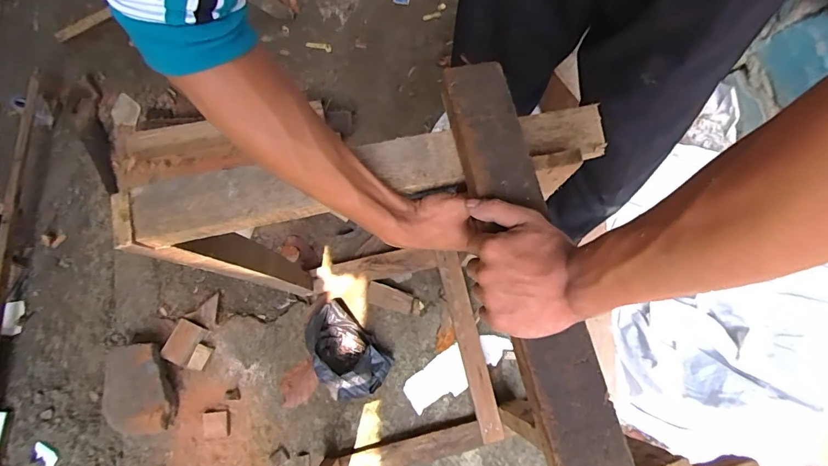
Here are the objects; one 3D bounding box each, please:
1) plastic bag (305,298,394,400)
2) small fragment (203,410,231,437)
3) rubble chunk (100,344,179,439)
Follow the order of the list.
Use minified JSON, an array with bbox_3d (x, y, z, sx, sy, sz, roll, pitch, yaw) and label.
[{"bbox_3d":[-0.171,0.278,1.021,0.149,0.080,0.233,-41,80,-10],"label":"plastic bag"},{"bbox_3d":[-0.448,0.434,0.990,0.060,0.031,0.061,-2,76,-1],"label":"small fragment"},{"bbox_3d":[-0.616,0.352,0.982,0.130,0.102,0.195,-6,77,-2],"label":"rubble chunk"}]

